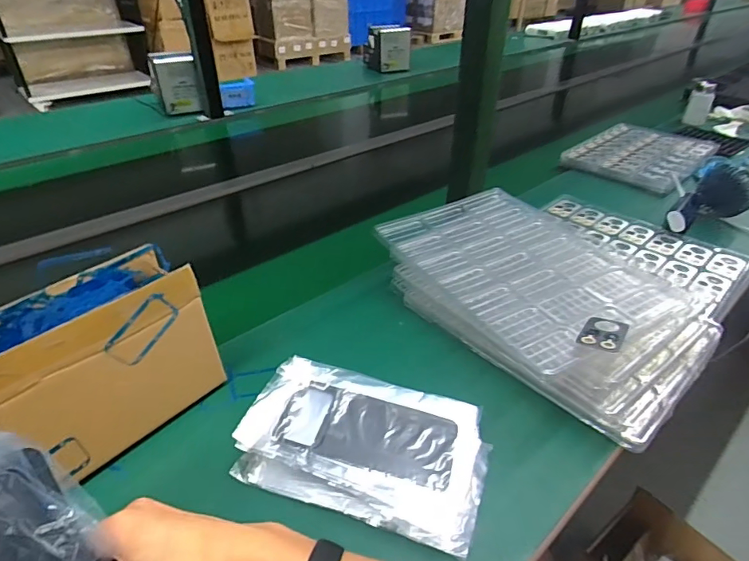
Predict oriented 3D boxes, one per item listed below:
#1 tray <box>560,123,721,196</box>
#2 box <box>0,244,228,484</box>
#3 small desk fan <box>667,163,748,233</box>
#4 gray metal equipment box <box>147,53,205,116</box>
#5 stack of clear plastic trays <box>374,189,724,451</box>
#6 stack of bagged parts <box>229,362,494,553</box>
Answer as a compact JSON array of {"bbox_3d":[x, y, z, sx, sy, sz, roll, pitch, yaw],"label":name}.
[{"bbox_3d":[0.569,-0.270,1.001,0.304,0.031,0.234,-29,44,-34],"label":"tray"},{"bbox_3d":[-0.254,0.074,0.429,0.086,0.156,0.186,26,43,32],"label":"box"},{"bbox_3d":[0.541,-0.126,0.739,0.097,0.073,0.157,27,44,33],"label":"small desk fan"},{"bbox_3d":[-0.548,-0.544,1.291,0.114,0.141,0.081,-12,37,-17],"label":"gray metal equipment box"},{"bbox_3d":[0.199,0.015,0.578,0.260,0.075,0.378,-21,41,-27],"label":"stack of clear plastic trays"},{"bbox_3d":[-0.007,0.144,0.424,0.212,0.040,0.123,12,37,16],"label":"stack of bagged parts"}]

